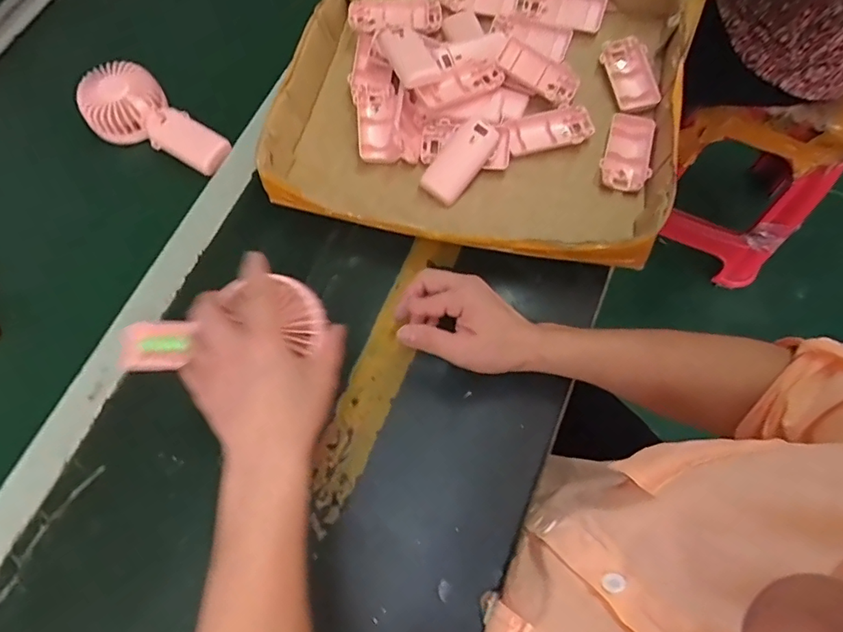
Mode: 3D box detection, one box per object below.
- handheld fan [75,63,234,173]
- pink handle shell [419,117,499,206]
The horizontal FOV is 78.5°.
[{"bbox_3d":[-0.299,-0.215,0.578,0.171,0.054,0.086,35,75,12],"label":"handheld fan"},{"bbox_3d":[0.041,-0.167,0.550,0.045,0.012,0.096,36,91,11],"label":"pink handle shell"}]

